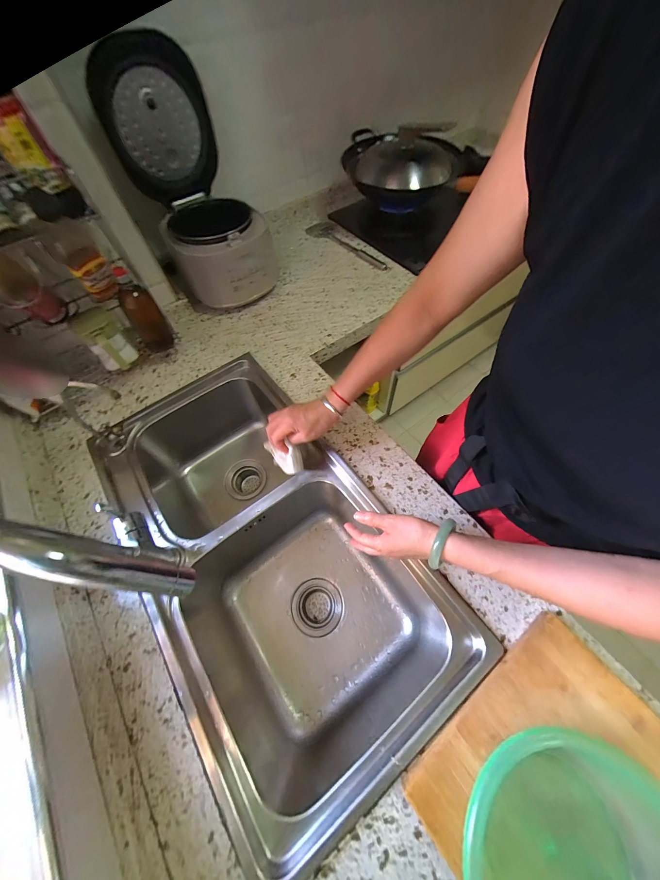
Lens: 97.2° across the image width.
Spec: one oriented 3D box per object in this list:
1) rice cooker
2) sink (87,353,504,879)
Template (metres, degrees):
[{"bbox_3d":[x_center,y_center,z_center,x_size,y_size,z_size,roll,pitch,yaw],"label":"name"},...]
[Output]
[{"bbox_3d":[-0.323,-0.589,0.714,0.245,0.394,0.389,-23,62,-9],"label":"rice cooker"},{"bbox_3d":[-0.133,0.210,0.615,0.389,0.249,0.746,-34,65,-15],"label":"sink"}]

